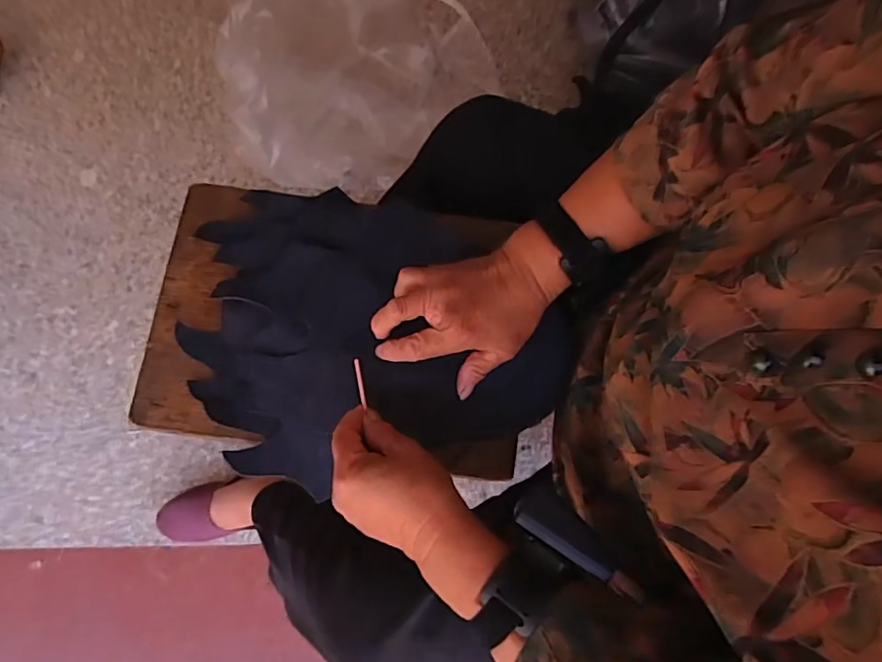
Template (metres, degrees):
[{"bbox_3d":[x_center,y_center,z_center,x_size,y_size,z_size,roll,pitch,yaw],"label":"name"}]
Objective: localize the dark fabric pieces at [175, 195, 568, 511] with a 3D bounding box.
[{"bbox_3d":[-0.054,0.007,0.453,0.319,0.025,0.245,8,79,2],"label":"dark fabric pieces"}]

